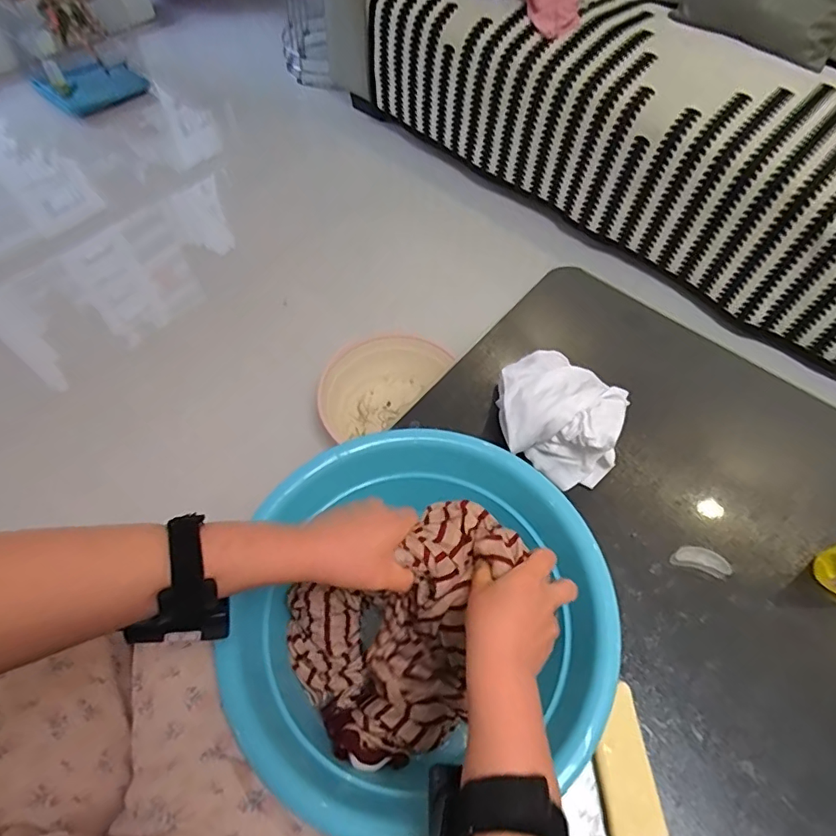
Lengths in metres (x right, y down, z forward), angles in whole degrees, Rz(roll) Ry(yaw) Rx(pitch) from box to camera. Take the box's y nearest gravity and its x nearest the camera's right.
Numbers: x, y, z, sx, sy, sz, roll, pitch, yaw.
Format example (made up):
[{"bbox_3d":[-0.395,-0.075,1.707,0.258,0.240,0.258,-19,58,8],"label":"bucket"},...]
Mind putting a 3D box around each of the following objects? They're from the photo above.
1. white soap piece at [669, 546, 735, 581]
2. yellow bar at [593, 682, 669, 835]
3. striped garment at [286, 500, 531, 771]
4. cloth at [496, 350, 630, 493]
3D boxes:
[{"bbox_3d":[0.331,0.167,0.611,0.061,0.018,0.027,21,61,10],"label":"white soap piece"},{"bbox_3d":[0.197,0.333,0.506,0.048,0.023,0.124,-3,60,-3],"label":"yellow bar"},{"bbox_3d":[-0.003,0.200,0.479,0.218,0.135,0.168,-21,62,-14],"label":"striped garment"},{"bbox_3d":[0.178,0.000,0.661,0.160,0.104,0.133,22,61,11],"label":"cloth"}]

